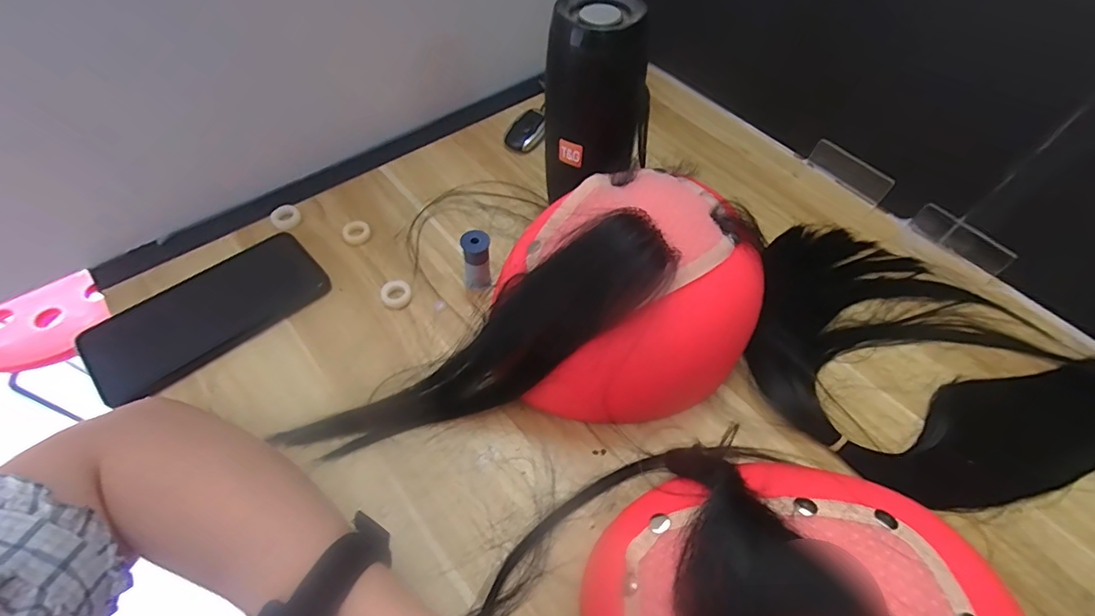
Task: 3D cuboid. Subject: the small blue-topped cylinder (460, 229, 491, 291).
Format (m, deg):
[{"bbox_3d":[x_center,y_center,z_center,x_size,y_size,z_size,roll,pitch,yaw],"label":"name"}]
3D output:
[{"bbox_3d":[-0.056,-0.035,0.382,0.021,0.052,0.023,-4,57,-6],"label":"small blue-topped cylinder"}]

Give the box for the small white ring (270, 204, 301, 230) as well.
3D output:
[{"bbox_3d":[-0.231,-0.080,0.428,0.026,0.008,0.023,39,62,20],"label":"small white ring"}]

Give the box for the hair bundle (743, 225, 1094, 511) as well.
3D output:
[{"bbox_3d":[0.298,0.051,0.369,0.291,0.011,0.217,33,61,17],"label":"hair bundle"}]

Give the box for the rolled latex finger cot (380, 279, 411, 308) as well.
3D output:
[{"bbox_3d":[-0.121,-0.012,0.386,0.022,0.006,0.024,2,56,-2],"label":"rolled latex finger cot"}]

